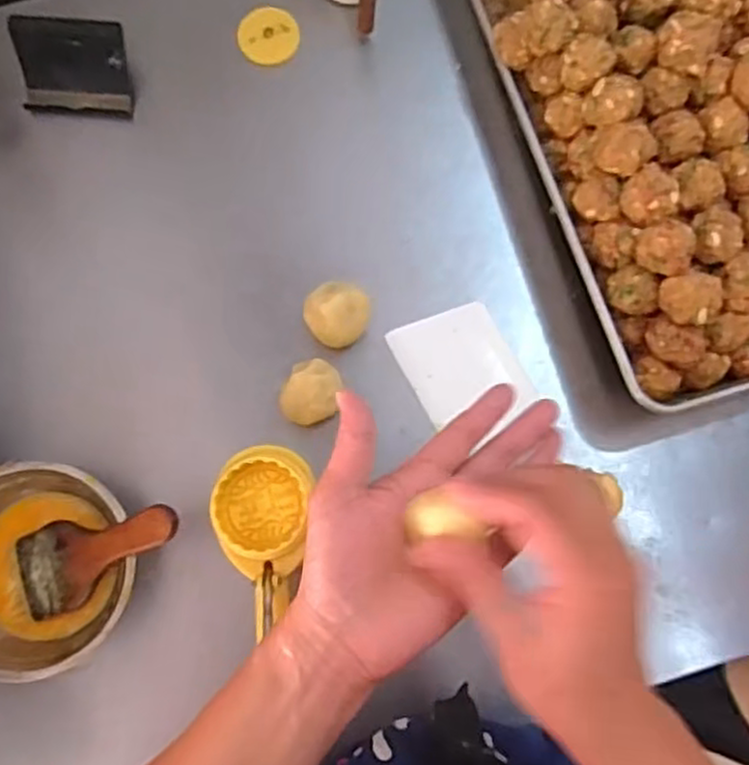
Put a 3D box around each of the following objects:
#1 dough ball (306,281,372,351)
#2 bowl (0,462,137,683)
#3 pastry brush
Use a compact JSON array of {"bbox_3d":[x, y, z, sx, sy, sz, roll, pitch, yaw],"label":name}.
[{"bbox_3d":[-0.034,-0.060,0.653,0.058,0.050,0.052,19,80,3],"label":"dough ball"},{"bbox_3d":[-0.278,0.154,0.611,0.162,0.062,0.163,0,79,-1],"label":"bowl"},{"bbox_3d":[-0.223,0.137,0.595,0.153,0.012,0.069,-23,80,15],"label":"pastry brush"}]

